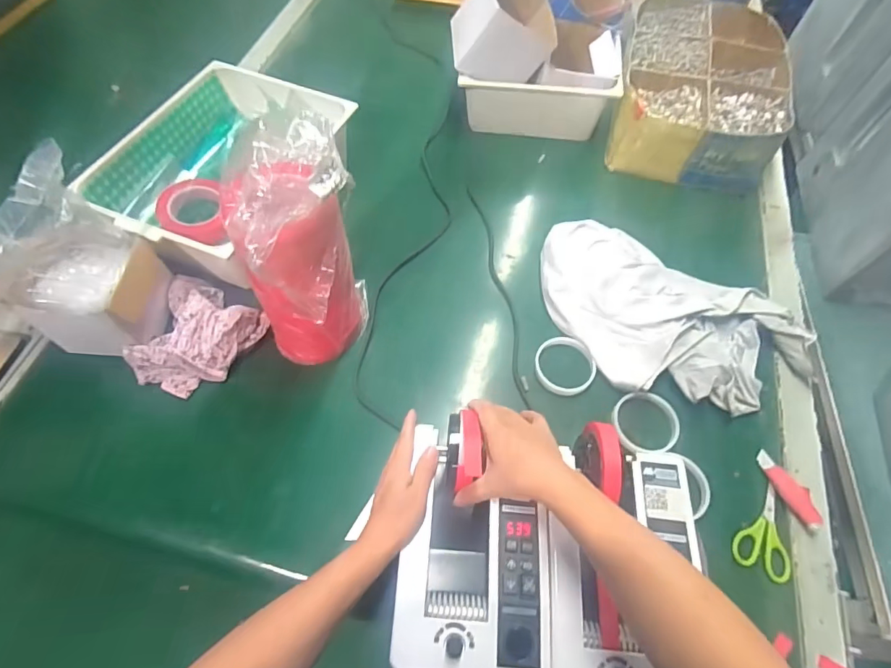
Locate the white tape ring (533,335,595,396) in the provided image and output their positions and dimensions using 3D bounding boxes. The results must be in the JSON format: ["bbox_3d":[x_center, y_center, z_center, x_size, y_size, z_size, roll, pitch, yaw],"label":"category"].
[{"bbox_3d":[0.169,0.043,0.666,0.082,0.008,0.083,1,61,-1],"label":"white tape ring"}]

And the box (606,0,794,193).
[{"bbox_3d":[0.476,-0.466,0.916,0.280,0.130,0.406,14,62,6],"label":"box"}]

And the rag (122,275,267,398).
[{"bbox_3d":[-0.355,0.007,0.666,0.152,0.058,0.159,28,64,13],"label":"rag"}]

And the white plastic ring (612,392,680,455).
[{"bbox_3d":[0.267,0.115,0.627,0.088,0.009,0.079,-2,61,-3],"label":"white plastic ring"}]

